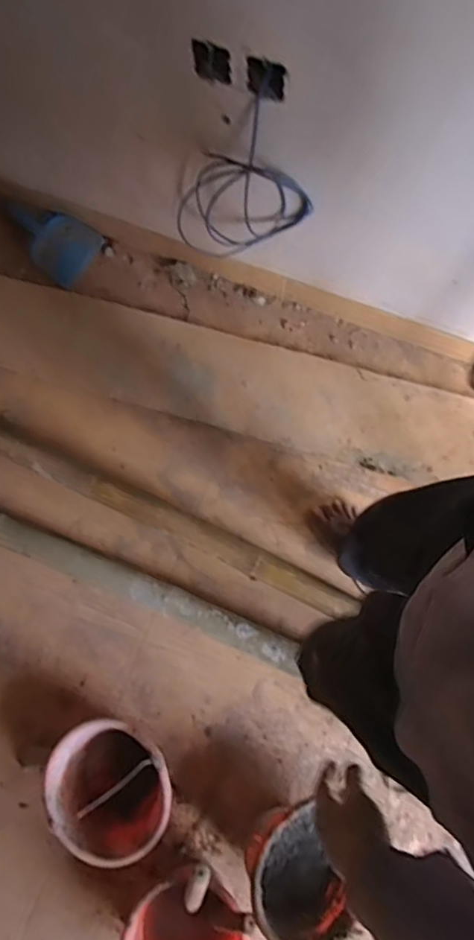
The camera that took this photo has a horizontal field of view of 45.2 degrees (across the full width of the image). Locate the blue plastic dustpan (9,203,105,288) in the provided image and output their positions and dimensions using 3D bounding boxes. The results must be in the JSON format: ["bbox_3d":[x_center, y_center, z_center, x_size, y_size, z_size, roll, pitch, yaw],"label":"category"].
[{"bbox_3d":[-0.468,-0.580,1.423,0.221,0.038,0.163,33,82,7],"label":"blue plastic dustpan"}]

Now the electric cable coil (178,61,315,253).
[{"bbox_3d":[0.002,-0.516,1.037,0.264,0.424,0.060,10,80,3],"label":"electric cable coil"}]

